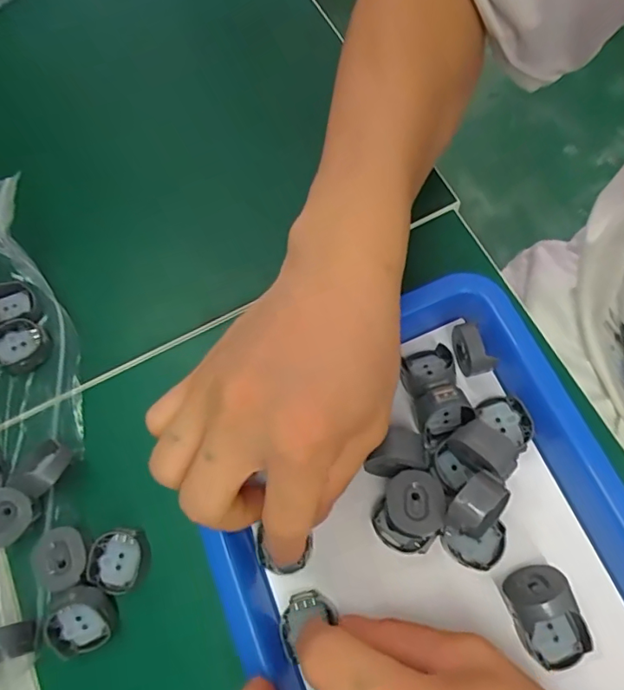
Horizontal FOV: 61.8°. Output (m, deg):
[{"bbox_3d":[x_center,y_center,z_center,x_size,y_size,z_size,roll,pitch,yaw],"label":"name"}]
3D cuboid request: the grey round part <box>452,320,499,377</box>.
[{"bbox_3d":[0.076,0.003,0.253,0.013,0.024,0.025,-15,73,-4],"label":"grey round part"}]

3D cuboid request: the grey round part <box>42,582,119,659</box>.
[{"bbox_3d":[-0.105,0.125,0.236,0.029,0.008,0.029,-2,97,-14],"label":"grey round part"}]

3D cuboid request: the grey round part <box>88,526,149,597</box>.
[{"bbox_3d":[-0.092,0.103,0.250,0.025,0.011,0.029,4,73,8],"label":"grey round part"}]

